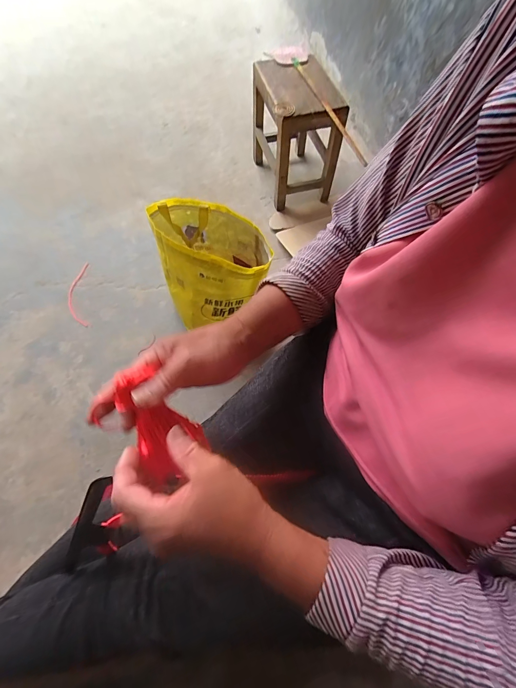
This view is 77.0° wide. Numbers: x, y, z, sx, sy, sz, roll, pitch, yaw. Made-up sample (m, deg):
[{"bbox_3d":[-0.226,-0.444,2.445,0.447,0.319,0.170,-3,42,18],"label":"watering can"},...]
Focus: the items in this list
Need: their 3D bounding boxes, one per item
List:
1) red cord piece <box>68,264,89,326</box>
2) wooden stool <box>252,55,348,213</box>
[{"bbox_3d":[-0.513,-0.141,0.928,0.057,0.011,0.219,-9,67,-7],"label":"red cord piece"},{"bbox_3d":[0.110,-0.639,1.010,0.200,0.309,0.290,-16,68,-10],"label":"wooden stool"}]

